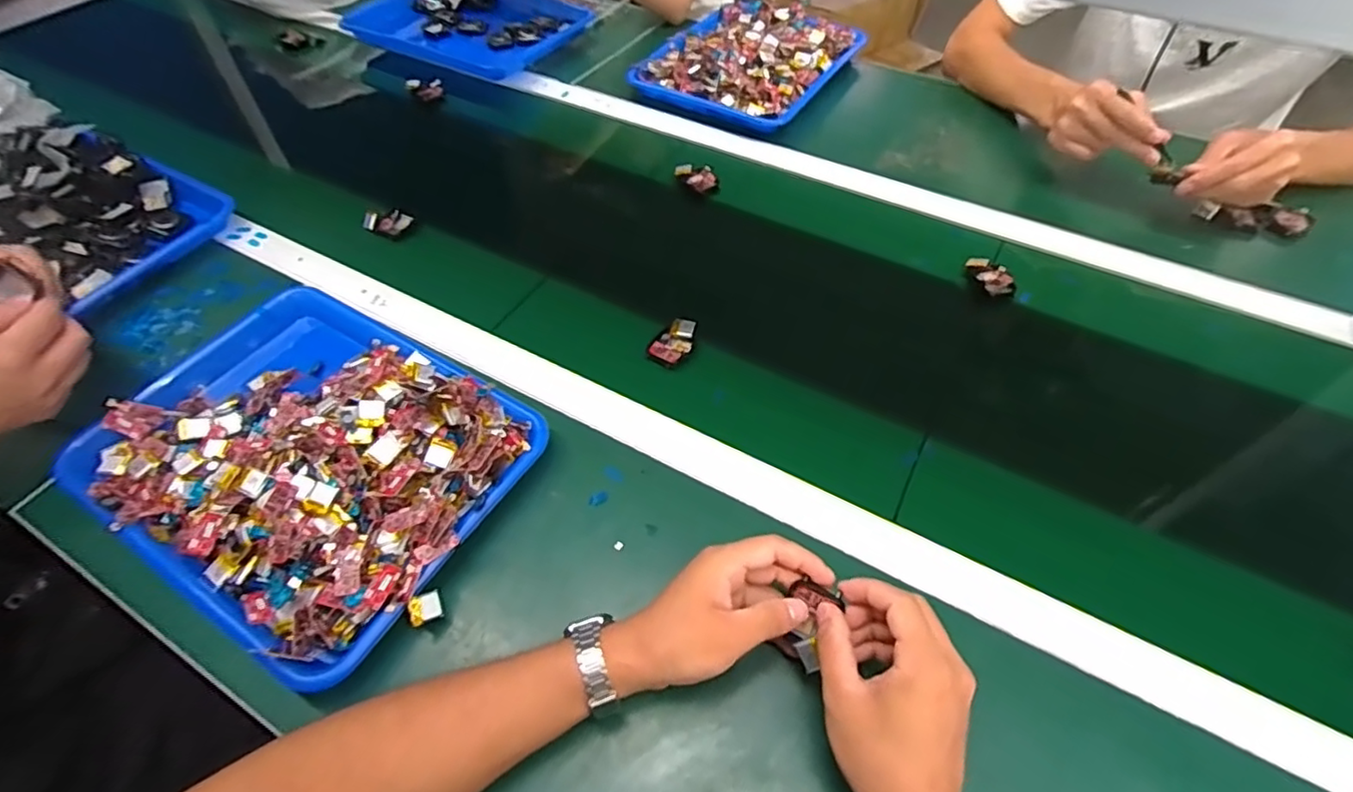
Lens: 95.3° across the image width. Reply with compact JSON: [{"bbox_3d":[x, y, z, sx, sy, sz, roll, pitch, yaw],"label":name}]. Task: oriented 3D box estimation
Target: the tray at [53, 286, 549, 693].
[{"bbox_3d":[-0.302,0.043,0.507,0.340,0.054,0.256,25,57,18],"label":"tray"}]

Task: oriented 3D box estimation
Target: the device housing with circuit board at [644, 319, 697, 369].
[{"bbox_3d":[-0.002,-0.053,0.600,0.038,0.022,0.049,22,56,16],"label":"device housing with circuit board"}]

